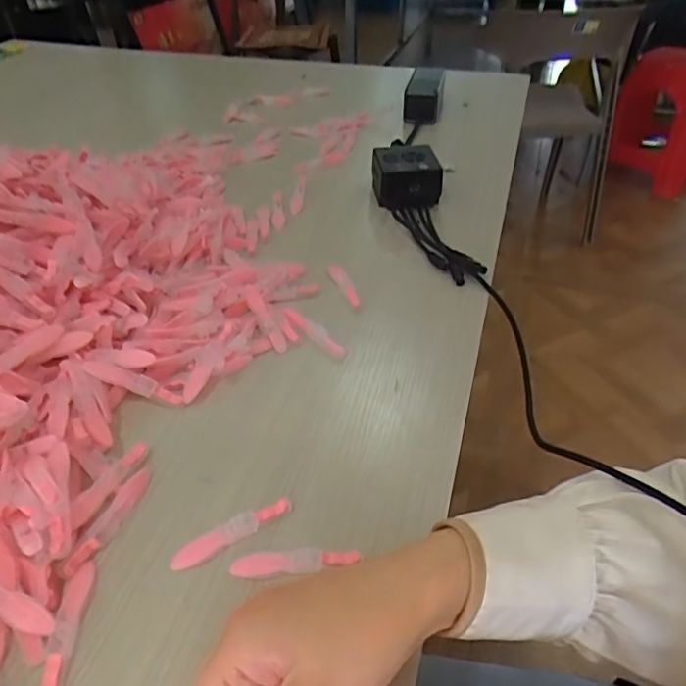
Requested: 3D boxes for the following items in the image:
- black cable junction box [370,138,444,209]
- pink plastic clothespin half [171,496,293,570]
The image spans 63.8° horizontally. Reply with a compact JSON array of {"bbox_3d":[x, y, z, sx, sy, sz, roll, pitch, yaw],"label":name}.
[{"bbox_3d":[0.078,-0.208,0.680,0.076,0.055,0.087,-2,41,-1],"label":"black cable junction box"},{"bbox_3d":[-0.069,0.118,0.347,0.079,0.008,0.012,-21,45,-22],"label":"pink plastic clothespin half"}]

